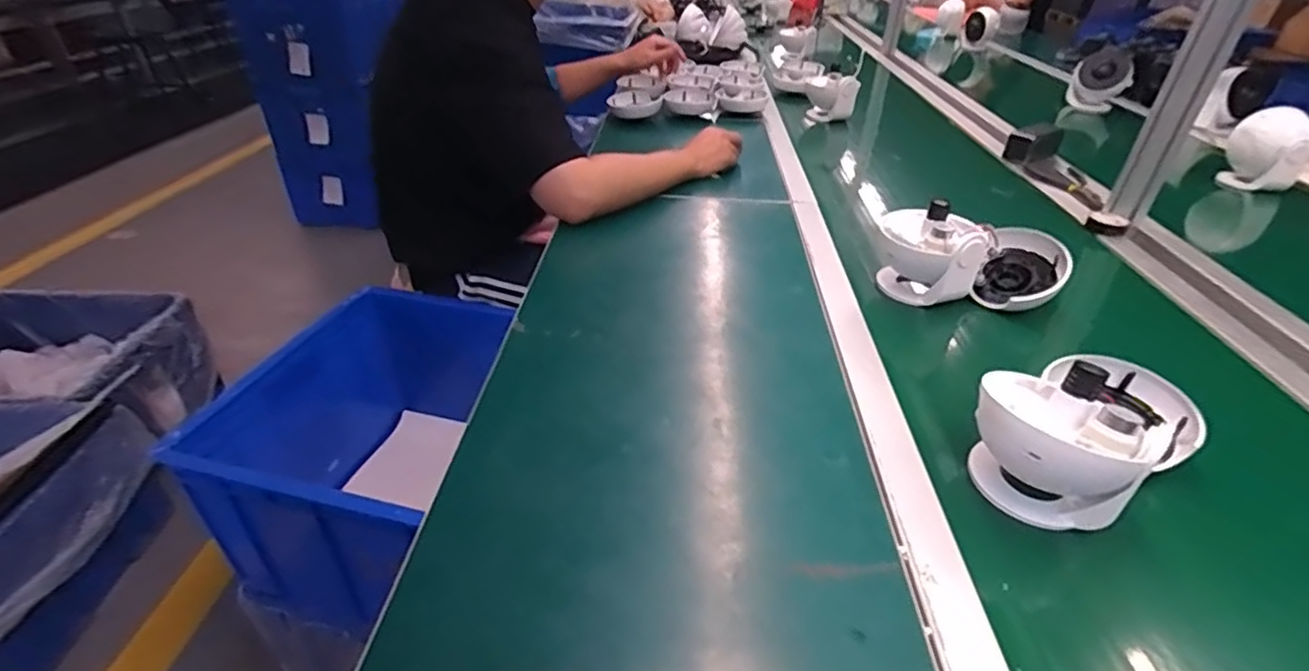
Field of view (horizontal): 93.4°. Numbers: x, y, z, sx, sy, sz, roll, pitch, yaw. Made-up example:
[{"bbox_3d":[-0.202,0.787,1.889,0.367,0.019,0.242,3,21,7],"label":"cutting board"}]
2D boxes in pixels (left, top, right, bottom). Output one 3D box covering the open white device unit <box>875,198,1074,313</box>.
[{"bbox_3d":[0.383,-0.098,0.745,0.209,0.100,0.118,10,36,10],"label":"open white device unit"}]

